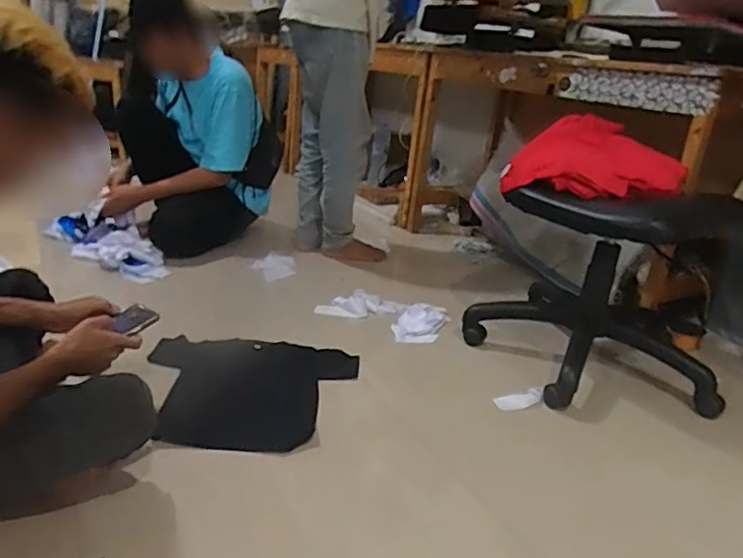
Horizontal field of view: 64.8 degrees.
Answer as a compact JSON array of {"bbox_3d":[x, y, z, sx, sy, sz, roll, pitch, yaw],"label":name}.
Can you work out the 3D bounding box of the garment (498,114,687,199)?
[{"bbox_3d":[0.541,-0.289,1.418,0.382,0.150,0.331,18,24,29],"label":"garment"}]

